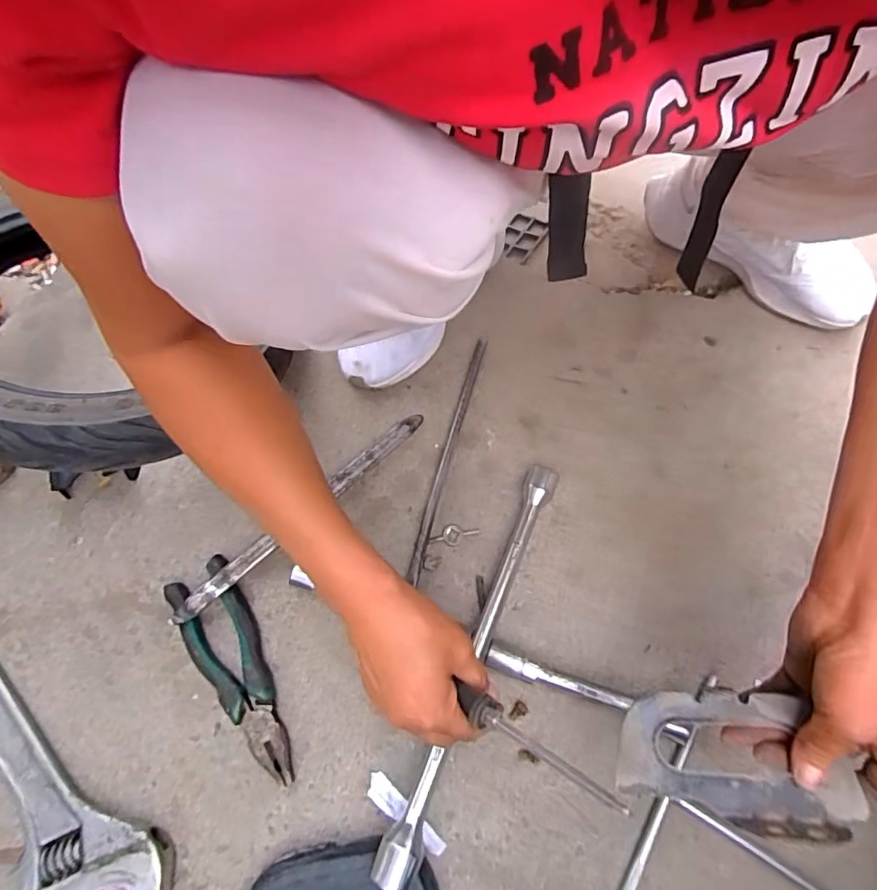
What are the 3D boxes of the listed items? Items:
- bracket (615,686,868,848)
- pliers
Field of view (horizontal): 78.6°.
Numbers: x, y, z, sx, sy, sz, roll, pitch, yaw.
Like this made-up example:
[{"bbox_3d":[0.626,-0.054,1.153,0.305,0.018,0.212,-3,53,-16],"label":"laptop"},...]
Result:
[{"bbox_3d":[0.182,0.193,0.333,0.130,0.010,0.076,4,77,21],"label":"bracket"},{"bbox_3d":[-0.171,0.191,0.460,0.055,0.018,0.190,-31,70,-12],"label":"pliers"}]

